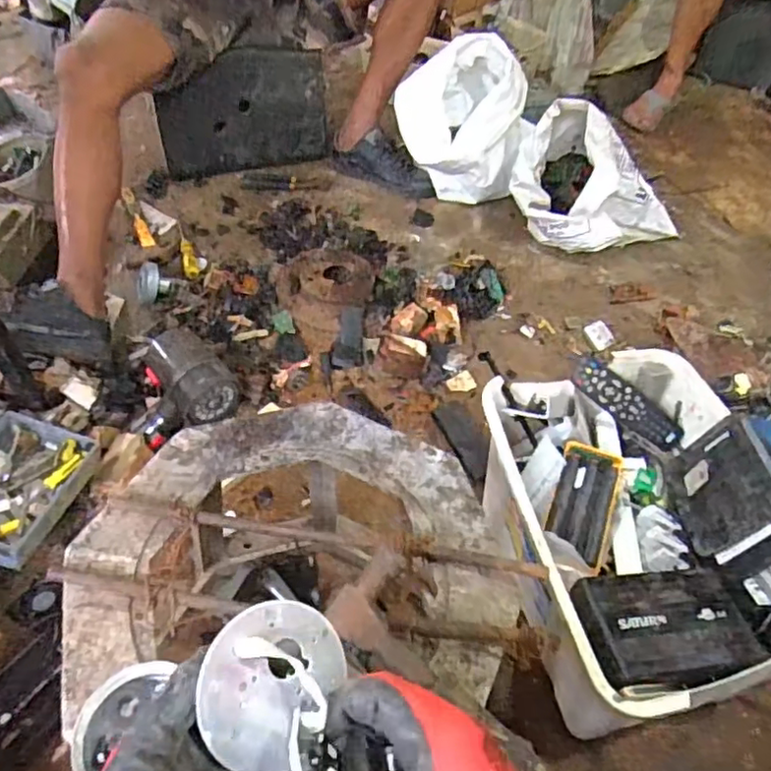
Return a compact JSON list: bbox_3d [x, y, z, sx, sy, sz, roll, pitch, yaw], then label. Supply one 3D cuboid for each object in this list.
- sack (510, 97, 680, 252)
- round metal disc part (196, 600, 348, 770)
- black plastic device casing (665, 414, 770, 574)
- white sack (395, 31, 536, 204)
[{"bbox_3d":[0.472,-0.453,1.407,0.335,0.267,0.282,33,55,24],"label":"sack"},{"bbox_3d":[-0.063,0.157,0.339,0.072,0.005,0.081,46,55,-13],"label":"round metal disc part"},{"bbox_3d":[0.416,0.136,0.764,0.027,0.140,0.158,1,55,-22],"label":"black plastic device casing"},{"bbox_3d":[0.179,-0.621,1.474,0.315,0.295,0.203,8,49,4],"label":"white sack"}]

